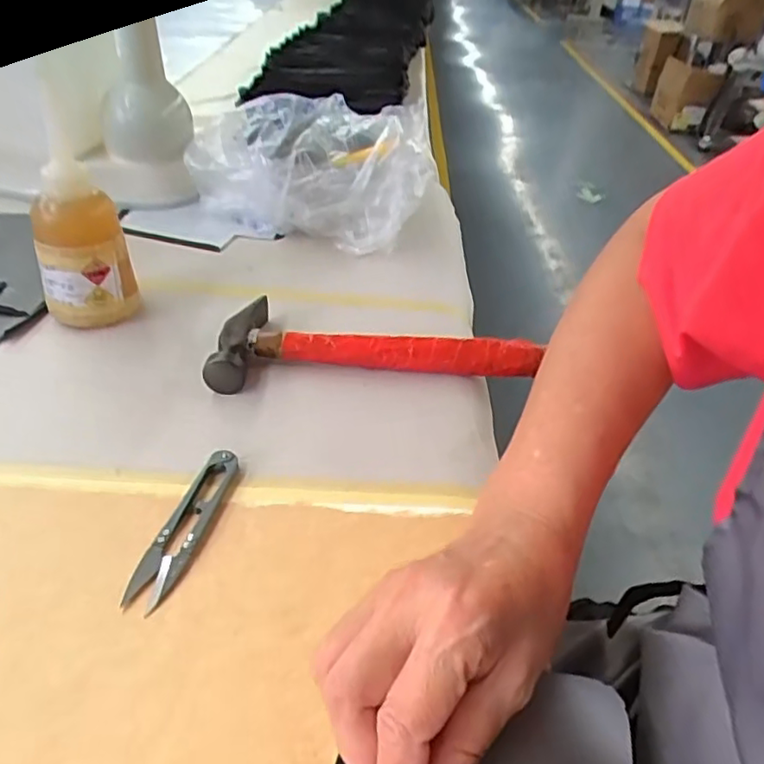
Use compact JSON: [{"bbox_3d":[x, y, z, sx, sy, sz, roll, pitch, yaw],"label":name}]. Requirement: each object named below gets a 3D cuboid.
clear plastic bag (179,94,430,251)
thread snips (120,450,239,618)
[{"bbox_3d":[-0.070,-0.216,0.645,0.231,0.116,0.154,6,38,0],"label":"clear plastic bag"},{"bbox_3d":[-0.106,0.076,0.342,0.022,0.011,0.100,13,38,9],"label":"thread snips"}]

